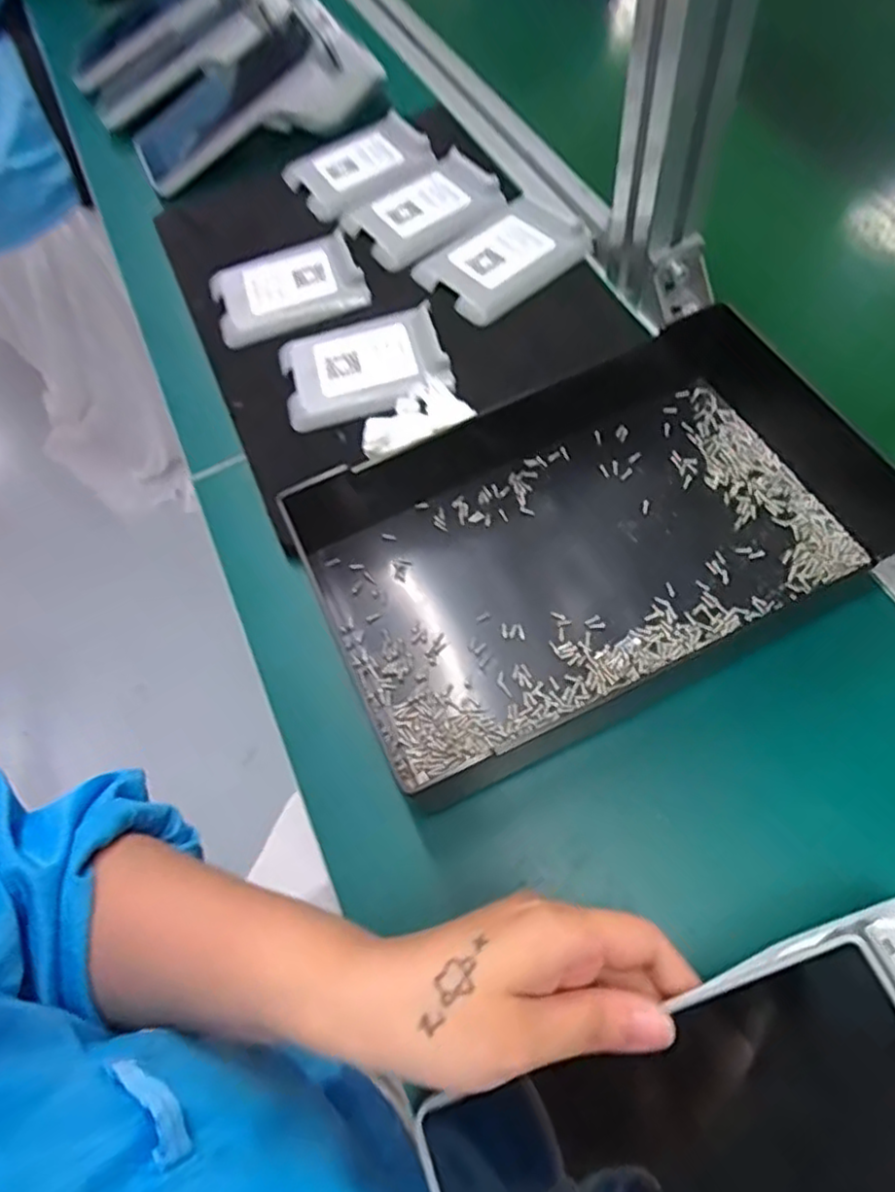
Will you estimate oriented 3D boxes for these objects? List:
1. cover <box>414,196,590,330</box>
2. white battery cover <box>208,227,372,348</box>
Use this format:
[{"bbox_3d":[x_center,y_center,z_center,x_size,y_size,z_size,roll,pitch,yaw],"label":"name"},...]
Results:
[{"bbox_3d":[0.040,-0.231,0.462,0.106,0.017,0.079,-40,65,-13],"label":"cover"},{"bbox_3d":[-0.111,-0.212,0.473,0.101,0.010,0.075,-20,62,-3],"label":"white battery cover"}]

